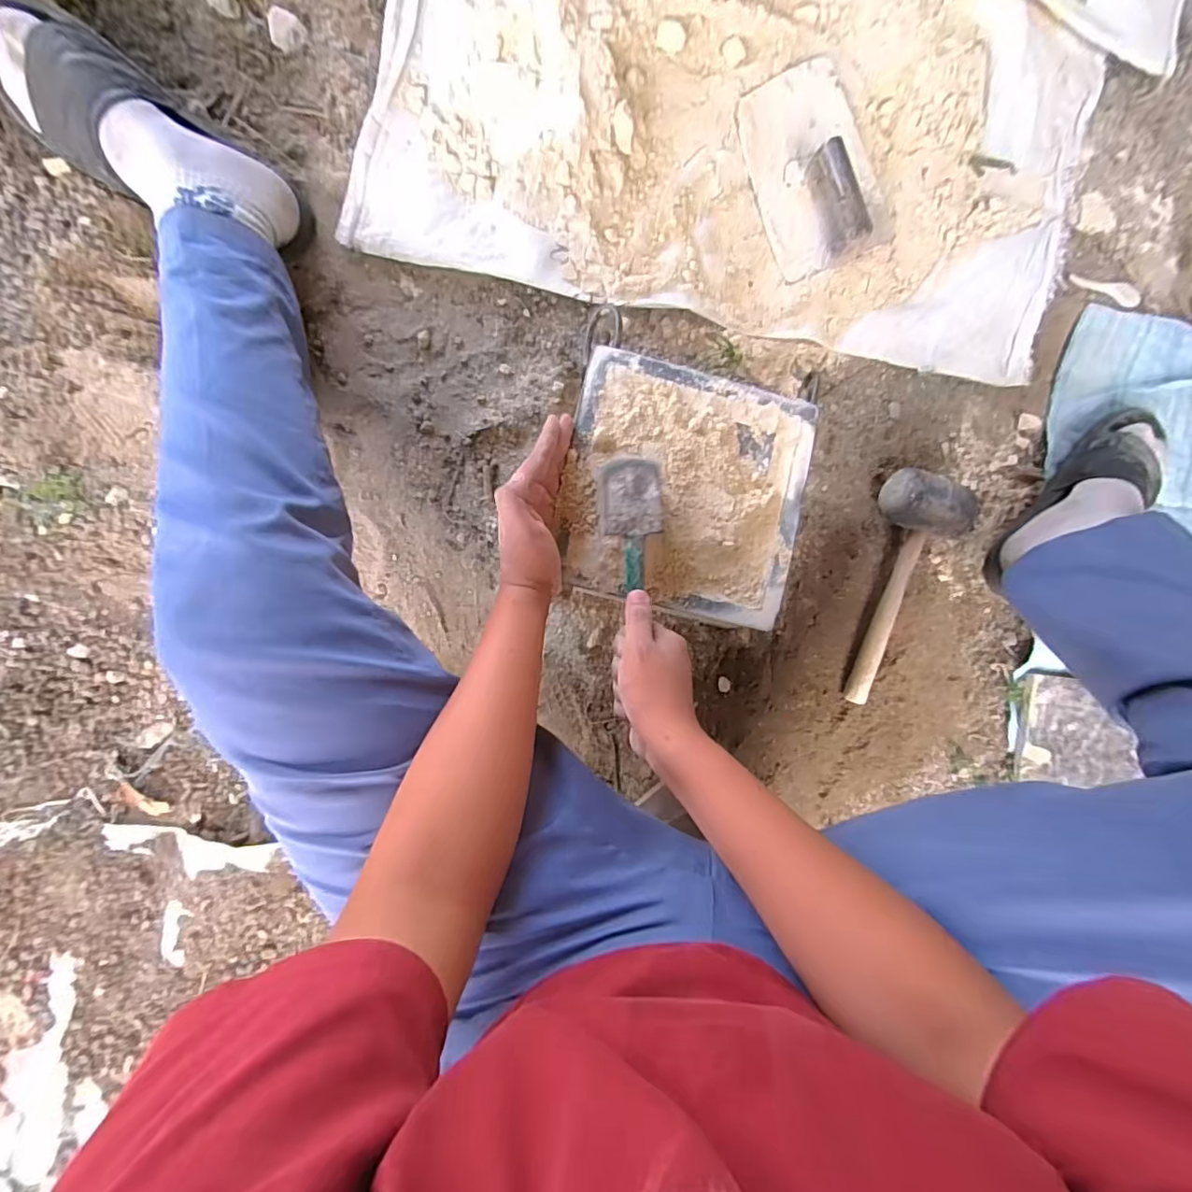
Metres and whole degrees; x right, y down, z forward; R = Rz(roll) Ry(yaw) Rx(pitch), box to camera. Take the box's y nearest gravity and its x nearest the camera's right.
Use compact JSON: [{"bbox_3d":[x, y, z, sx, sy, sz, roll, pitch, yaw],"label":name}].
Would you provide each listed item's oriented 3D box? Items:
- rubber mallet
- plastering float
[{"bbox_3d":[0.379,-0.005,0.684,0.096,0.061,0.291,9,102,-5],"label":"rubber mallet"},{"bbox_3d":[0.267,-0.517,0.646,0.140,0.083,0.229,-17,91,-7],"label":"plastering float"}]

